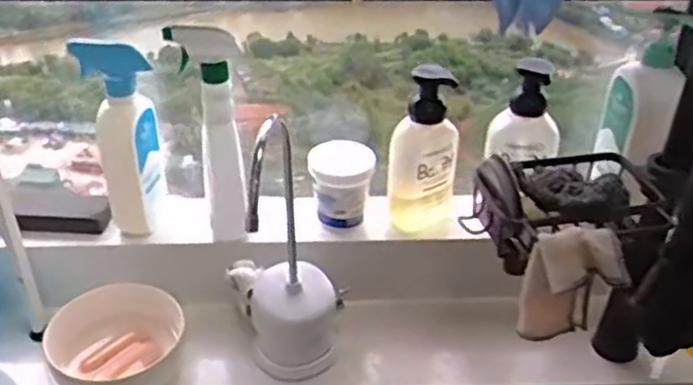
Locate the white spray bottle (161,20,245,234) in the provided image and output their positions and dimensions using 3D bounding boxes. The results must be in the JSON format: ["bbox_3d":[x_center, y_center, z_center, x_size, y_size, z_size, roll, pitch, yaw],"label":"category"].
[{"bbox_3d":[-0.152,-0.063,0.832,0.070,0.247,0.067,-12,37,-20],"label":"white spray bottle"}]

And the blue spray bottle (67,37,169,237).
[{"bbox_3d":[-0.255,-0.063,0.840,0.078,0.222,0.062,-12,37,-20],"label":"blue spray bottle"}]

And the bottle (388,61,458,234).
[{"bbox_3d":[0.092,-0.051,0.881,0.072,0.201,0.058,-21,40,-30],"label":"bottle"}]

